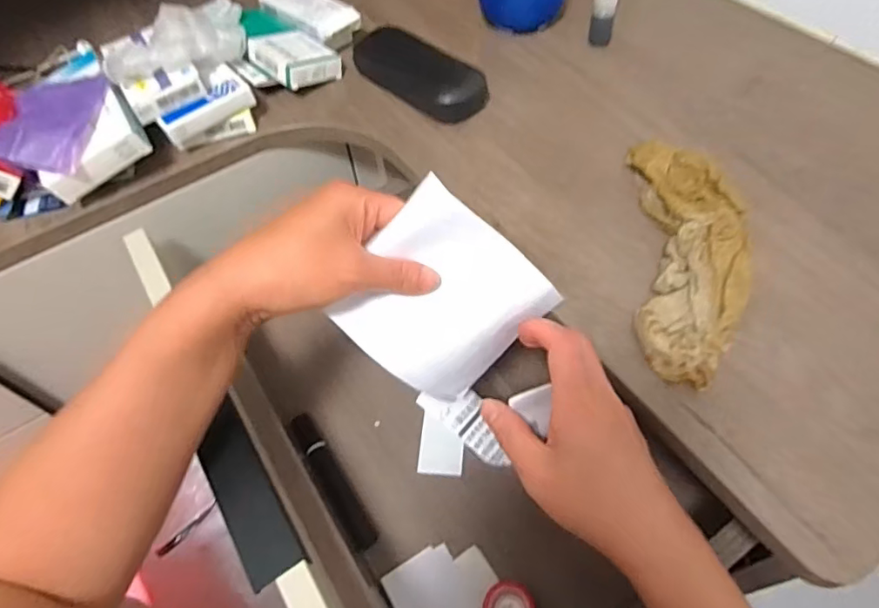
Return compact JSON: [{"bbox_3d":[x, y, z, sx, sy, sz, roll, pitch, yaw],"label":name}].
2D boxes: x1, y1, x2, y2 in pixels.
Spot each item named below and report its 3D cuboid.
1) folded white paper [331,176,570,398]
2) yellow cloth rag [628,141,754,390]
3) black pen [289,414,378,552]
[{"bbox_3d":[0.004,0.000,0.342,0.106,0.119,0.023,-46,21,10],"label":"folded white paper"},{"bbox_3d":[0.174,-0.037,0.373,0.075,0.025,0.189,6,56,9],"label":"yellow cloth rag"},{"bbox_3d":[-0.093,0.149,0.468,0.021,0.015,0.128,-31,58,-15],"label":"black pen"}]

